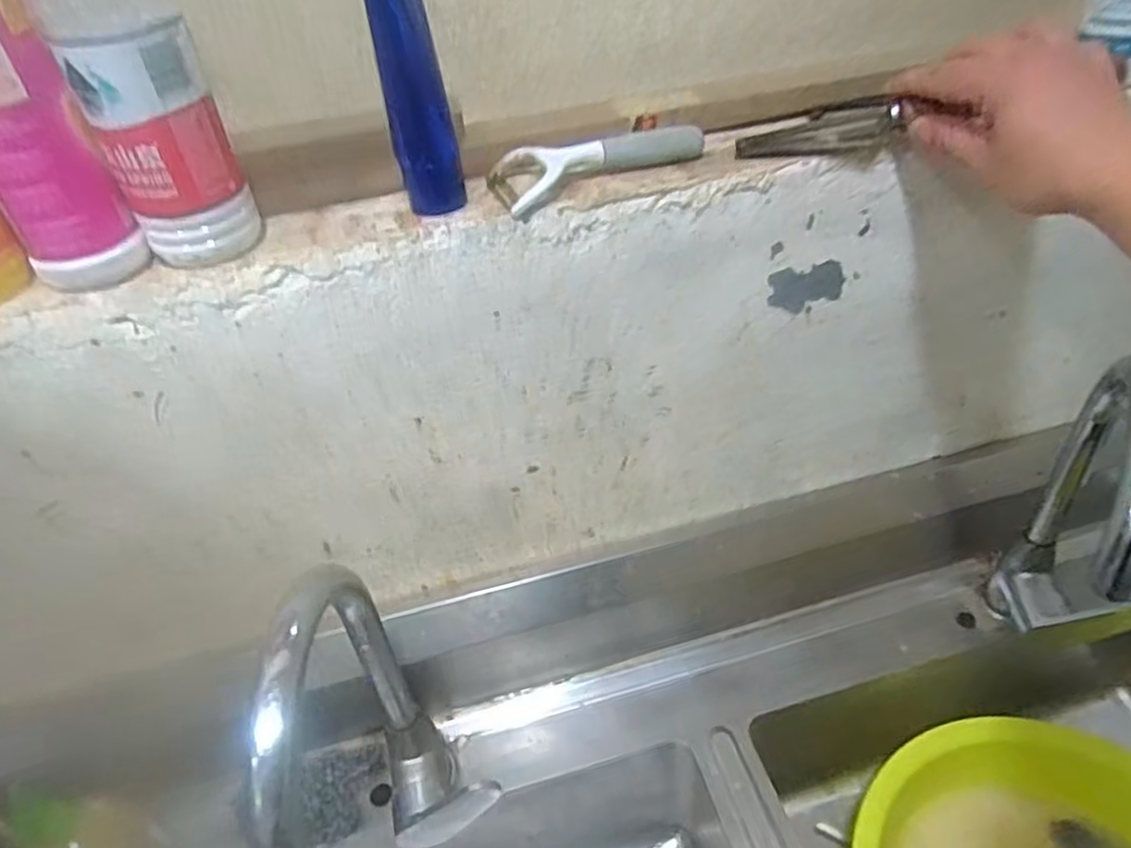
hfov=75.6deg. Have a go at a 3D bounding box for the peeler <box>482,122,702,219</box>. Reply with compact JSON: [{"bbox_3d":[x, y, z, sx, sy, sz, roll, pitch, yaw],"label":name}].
[{"bbox_3d":[0.018,-0.178,0.483,0.144,0.023,0.056,-23,43,-19],"label":"peeler"}]

